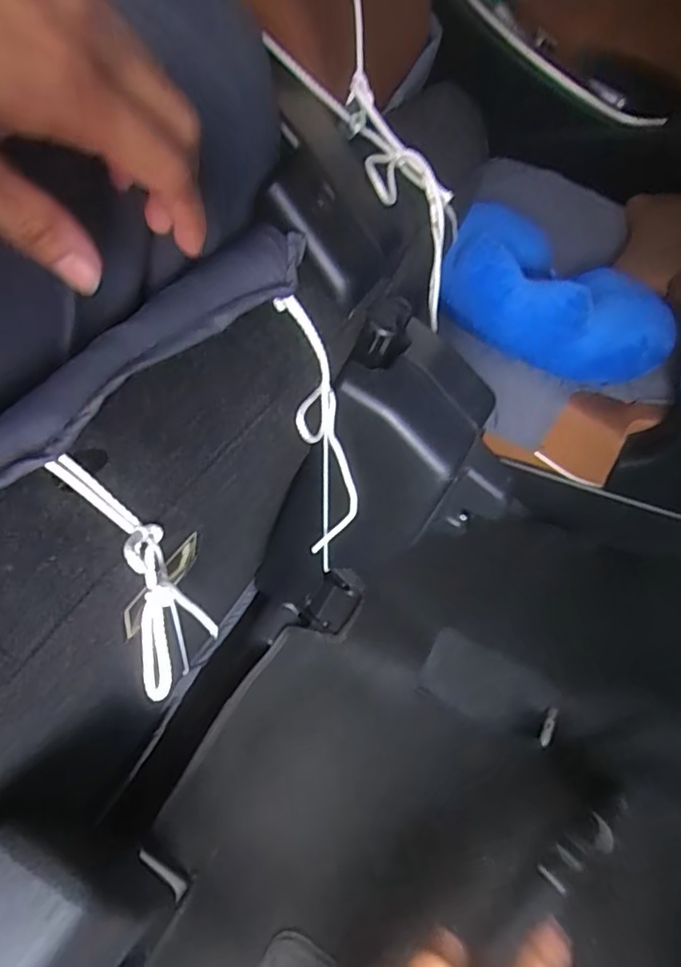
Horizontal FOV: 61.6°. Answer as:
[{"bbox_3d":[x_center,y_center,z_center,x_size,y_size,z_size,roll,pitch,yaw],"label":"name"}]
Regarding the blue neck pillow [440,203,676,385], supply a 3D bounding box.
[{"bbox_3d":[0.272,-0.244,0.729,0.289,0.110,0.237,25,47,2],"label":"blue neck pillow"}]

